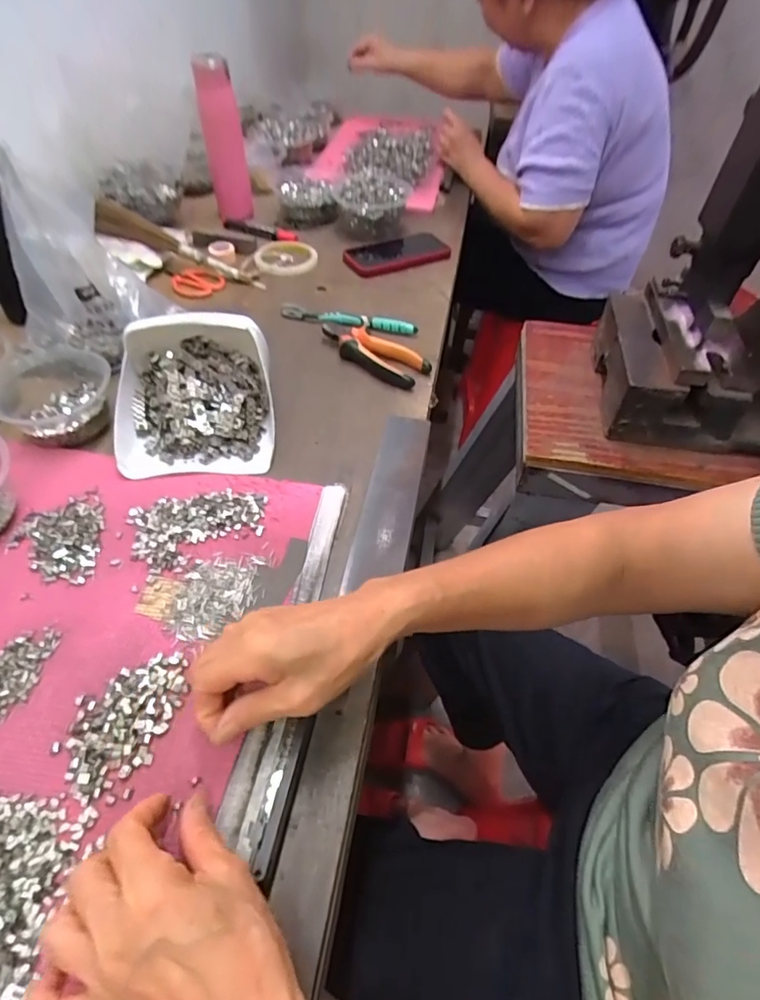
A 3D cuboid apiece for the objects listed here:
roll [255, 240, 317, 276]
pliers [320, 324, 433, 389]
[{"bbox_3d":[-0.150,-0.386,0.827,0.097,0.015,0.103,-4,49,-5],"label":"roll"},{"bbox_3d":[-0.009,-0.183,0.651,0.146,0.027,0.054,29,54,22],"label":"pliers"}]

